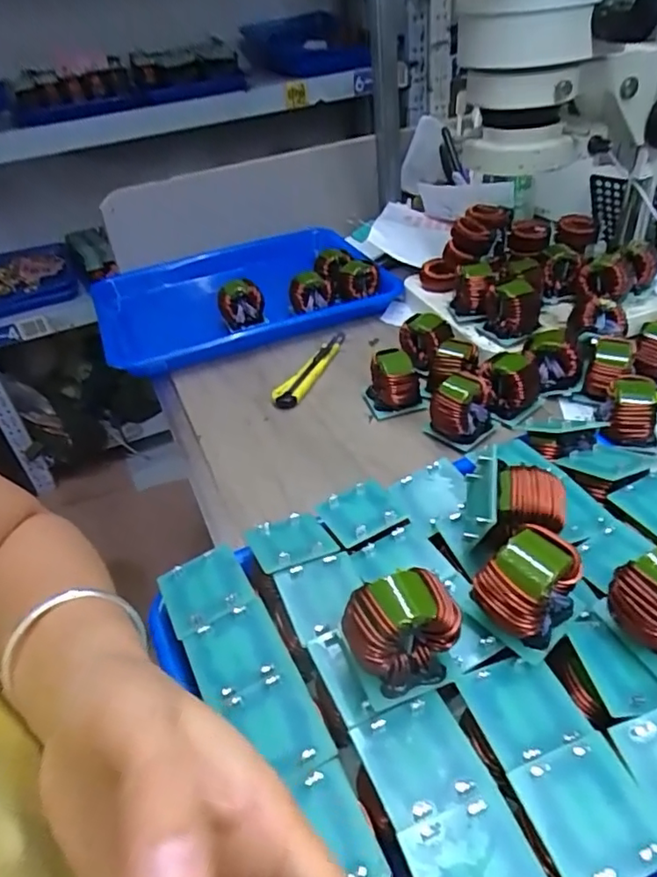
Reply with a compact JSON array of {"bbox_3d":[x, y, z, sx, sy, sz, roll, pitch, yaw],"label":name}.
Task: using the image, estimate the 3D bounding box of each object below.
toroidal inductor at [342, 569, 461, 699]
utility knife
[{"bbox_3d":[0.033,0.089,0.264,0.048,0.050,0.034,-19,40,-17],"label":"toroidal inductor"},{"bbox_3d":[-0.017,-0.074,0.583,0.026,0.013,0.138,10,42,21],"label":"utility knife"}]

